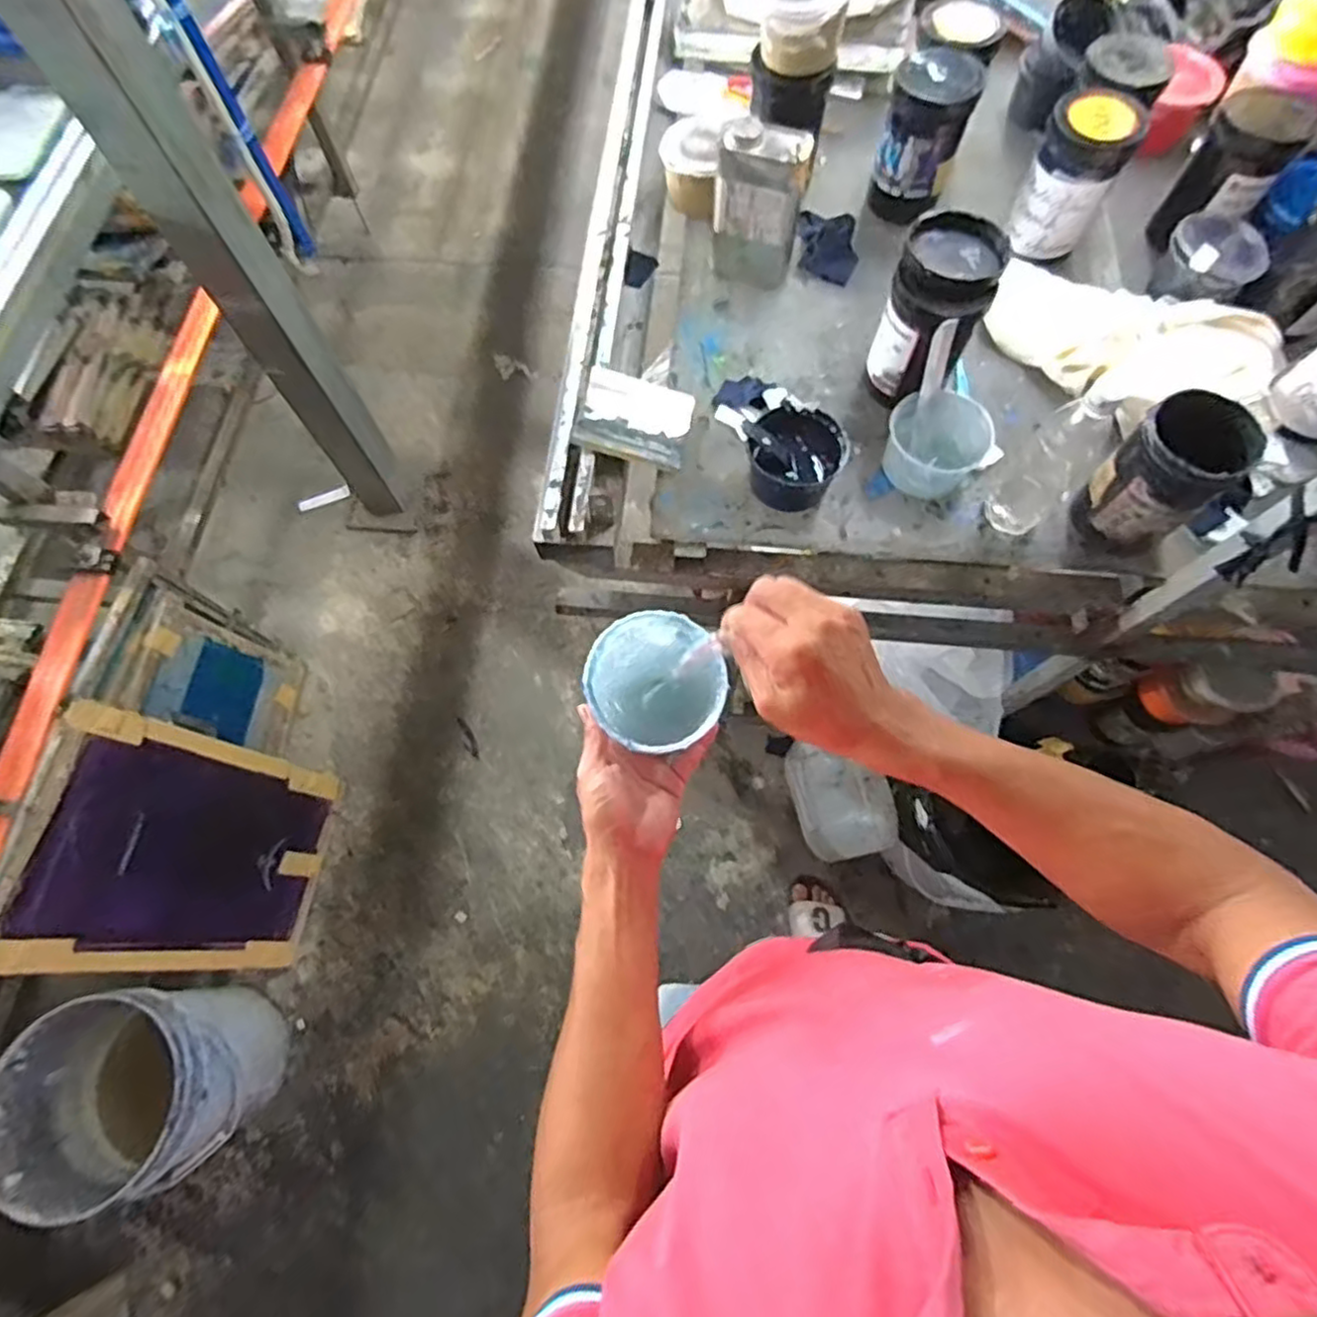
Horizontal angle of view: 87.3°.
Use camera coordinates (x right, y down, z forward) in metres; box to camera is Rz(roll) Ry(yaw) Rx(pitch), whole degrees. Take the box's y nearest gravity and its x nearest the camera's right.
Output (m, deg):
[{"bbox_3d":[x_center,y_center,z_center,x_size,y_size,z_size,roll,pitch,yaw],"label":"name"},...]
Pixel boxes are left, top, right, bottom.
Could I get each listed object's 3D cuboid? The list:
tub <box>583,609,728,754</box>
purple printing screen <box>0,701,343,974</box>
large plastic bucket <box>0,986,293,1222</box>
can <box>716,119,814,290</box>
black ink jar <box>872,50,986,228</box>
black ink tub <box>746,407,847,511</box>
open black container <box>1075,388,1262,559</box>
[{"bbox_3d":[-0.003,0.023,0.582,0.106,0.058,0.114,0,73,1],"label":"tub"},{"bbox_3d":[-0.843,0.349,1.250,0.047,0.569,0.399,-6,65,19],"label":"purple printing screen"},{"bbox_3d":[-0.852,0.716,1.174,0.281,0.380,0.284,0,69,1],"label":"large plastic bucket"},{"bbox_3d":[0.128,-0.586,0.896,0.110,0.172,0.061,9,70,5],"label":"can"},{"bbox_3d":[0.363,-0.719,0.949,0.106,0.164,0.116,20,71,8],"label":"black ink jar"},{"bbox_3d":[0.161,-0.241,0.831,0.111,0.075,0.106,0,69,1],"label":"black ink tub"},{"bbox_3d":[0.543,-0.200,0.741,0.101,0.126,0.103,-38,73,-12],"label":"open black container"}]

